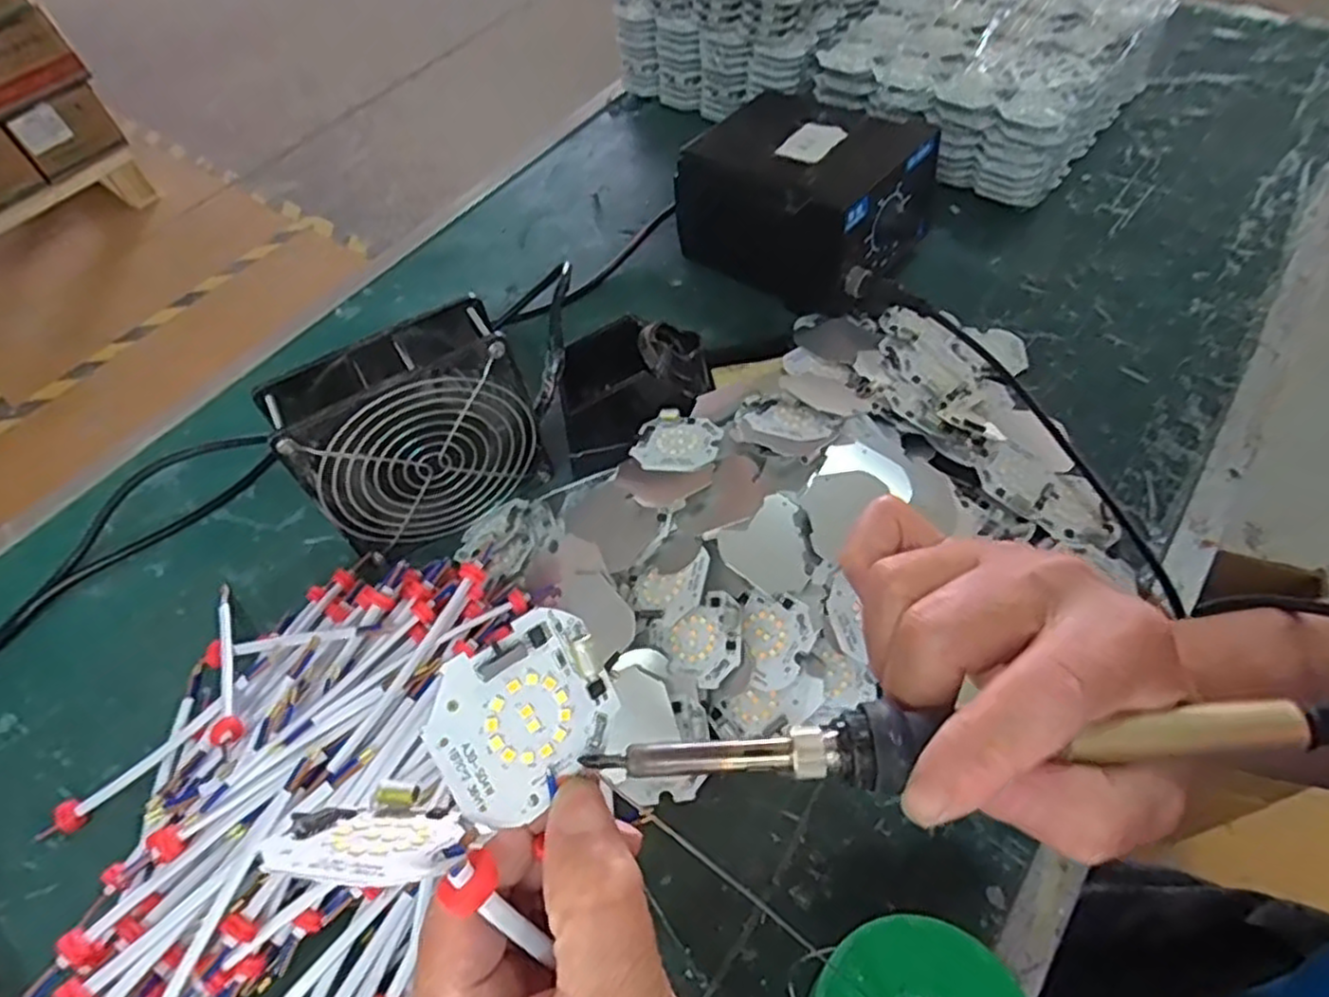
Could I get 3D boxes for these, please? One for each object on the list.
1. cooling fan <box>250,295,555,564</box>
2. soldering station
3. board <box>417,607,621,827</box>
[{"bbox_3d":[-0.130,-0.029,0.399,0.116,0.118,0.046,-28,58,-14],"label":"cooling fan"},{"bbox_3d":[0.098,-0.209,0.514,0.139,0.090,0.111,36,66,26],"label":"soldering station"},{"bbox_3d":[-0.034,0.055,0.184,0.045,0.044,0.007,-31,15,-28],"label":"board"}]

